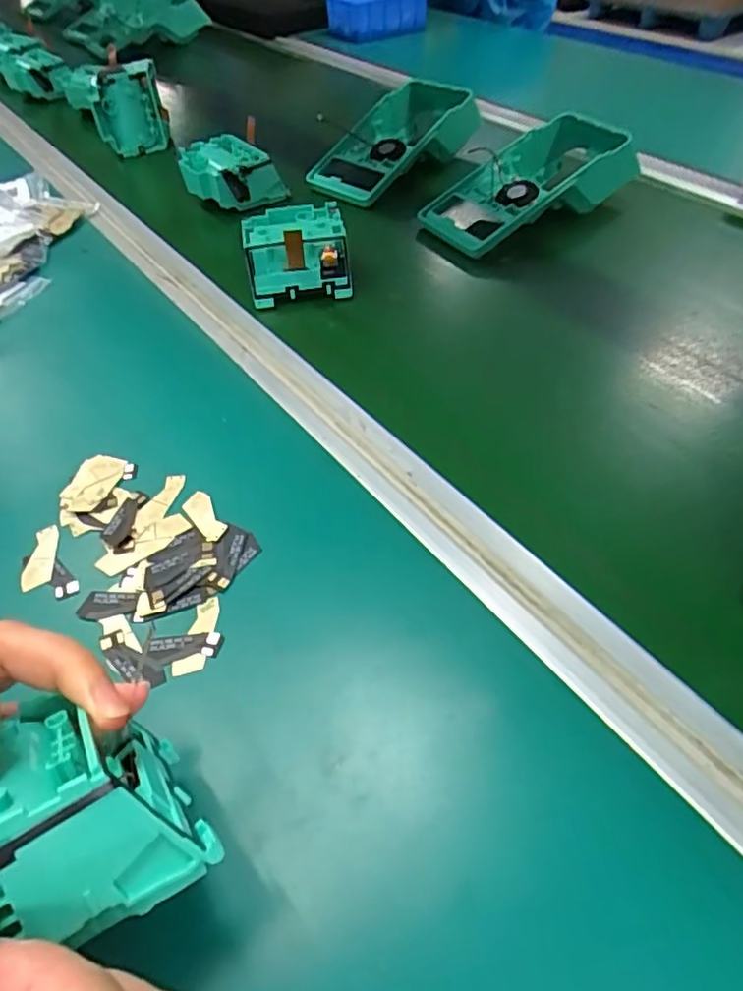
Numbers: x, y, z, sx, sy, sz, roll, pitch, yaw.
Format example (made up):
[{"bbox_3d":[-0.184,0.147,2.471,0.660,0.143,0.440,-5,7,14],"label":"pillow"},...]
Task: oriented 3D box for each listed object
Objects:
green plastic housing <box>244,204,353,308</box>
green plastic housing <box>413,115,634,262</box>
[{"bbox_3d":[-0.057,-0.186,0.447,0.074,0.049,0.068,-8,51,-4],"label":"green plastic housing"},{"bbox_3d":[0.130,-0.261,0.494,0.169,0.050,0.080,-25,54,-17],"label":"green plastic housing"}]

